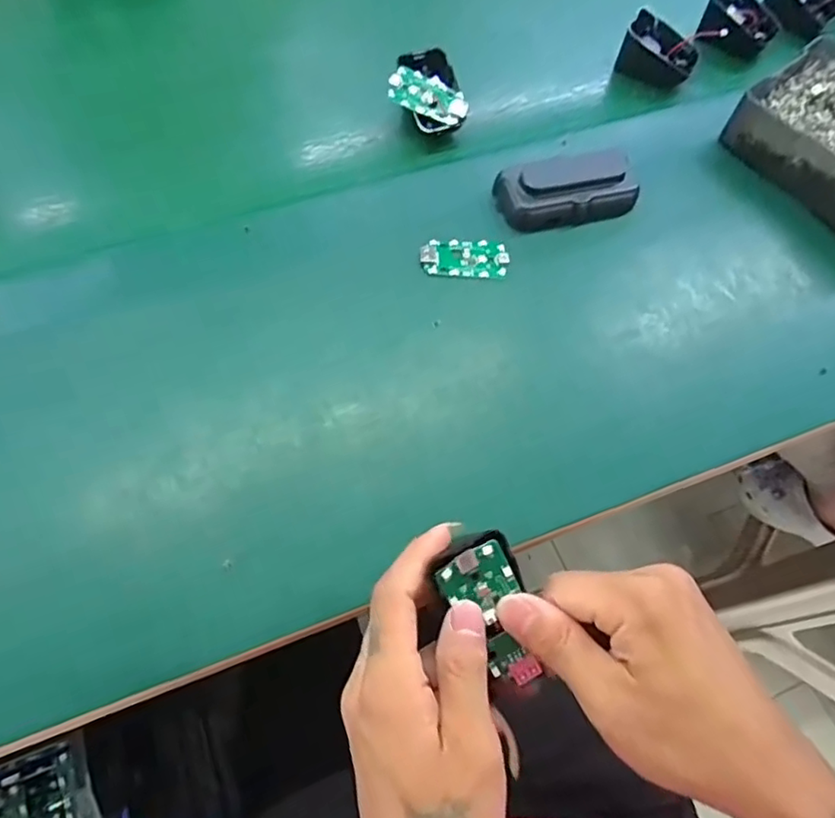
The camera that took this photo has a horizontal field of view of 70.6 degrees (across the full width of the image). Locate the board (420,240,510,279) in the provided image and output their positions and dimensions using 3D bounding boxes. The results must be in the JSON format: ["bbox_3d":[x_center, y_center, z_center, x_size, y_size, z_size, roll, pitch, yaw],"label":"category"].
[{"bbox_3d":[0.034,-0.111,0.433,0.063,0.008,0.030,1,64,-1],"label":"board"}]

